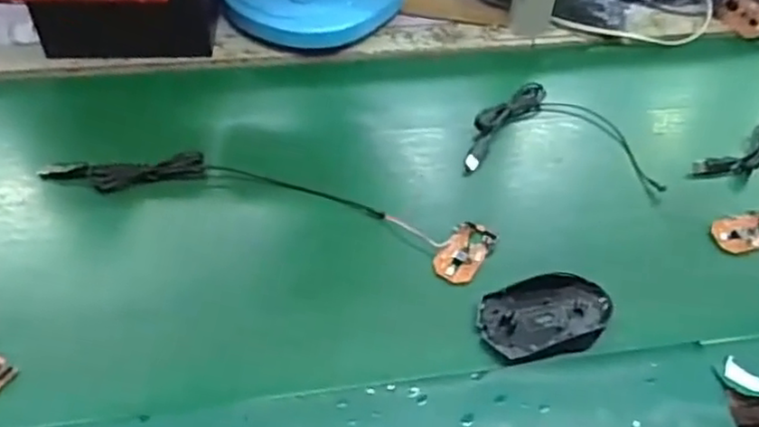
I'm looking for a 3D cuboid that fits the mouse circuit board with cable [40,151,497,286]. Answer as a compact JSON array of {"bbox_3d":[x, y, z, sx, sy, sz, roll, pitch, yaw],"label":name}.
[{"bbox_3d":[-0.101,-0.015,0.604,0.410,0.015,0.072,14,51,8],"label":"mouse circuit board with cable"}]

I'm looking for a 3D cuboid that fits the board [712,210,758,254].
[{"bbox_3d":[0.346,0.017,0.616,0.069,0.009,0.038,-8,52,-10],"label":"board"}]

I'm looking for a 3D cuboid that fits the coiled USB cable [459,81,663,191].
[{"bbox_3d":[0.186,-0.087,0.687,0.196,0.021,0.139,4,51,1],"label":"coiled USB cable"}]

